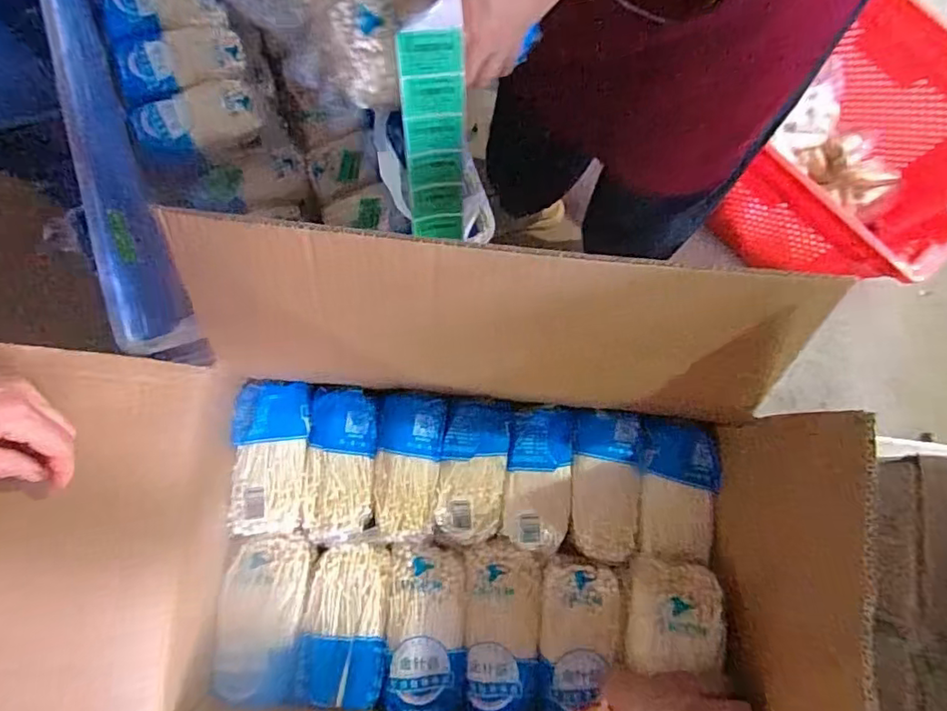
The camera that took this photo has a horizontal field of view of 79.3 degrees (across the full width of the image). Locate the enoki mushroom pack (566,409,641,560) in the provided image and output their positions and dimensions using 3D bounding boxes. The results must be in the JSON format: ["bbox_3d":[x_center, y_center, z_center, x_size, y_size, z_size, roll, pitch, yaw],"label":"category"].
[{"bbox_3d":[0.137,0.134,0.594,0.068,0.034,0.149,-1,77,-2],"label":"enoki mushroom pack"}]

